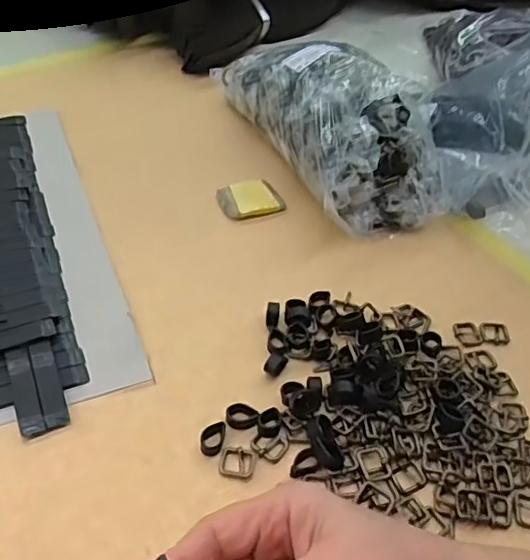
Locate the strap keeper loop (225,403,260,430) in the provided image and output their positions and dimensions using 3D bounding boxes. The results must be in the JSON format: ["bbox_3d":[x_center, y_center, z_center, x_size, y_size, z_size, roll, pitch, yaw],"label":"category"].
[{"bbox_3d":[-0.015,0.092,0.393,0.022,0.007,0.015,9,46,3],"label":"strap keeper loop"}]

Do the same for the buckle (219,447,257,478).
[{"bbox_3d":[-0.018,0.116,0.376,0.023,0.004,0.020,6,46,0],"label":"buckle"}]

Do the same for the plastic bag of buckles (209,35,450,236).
[{"bbox_3d":[0.066,-0.176,0.588,0.126,0.099,0.283,-15,50,-19],"label":"plastic bag of buckles"}]

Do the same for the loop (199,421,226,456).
[{"bbox_3d":[-0.034,0.103,0.383,0.016,0.008,0.021,5,46,-1],"label":"loop"}]

